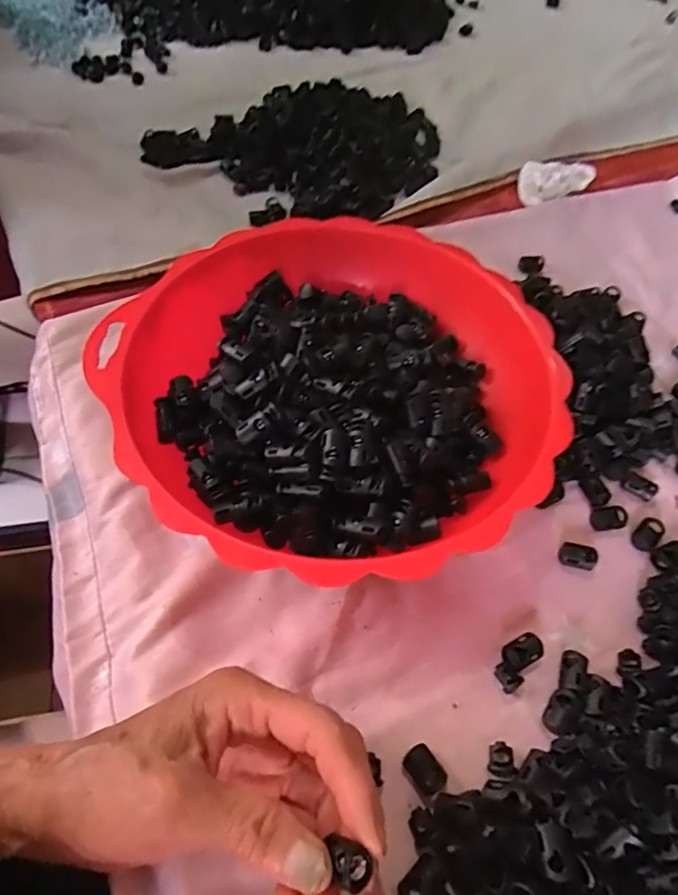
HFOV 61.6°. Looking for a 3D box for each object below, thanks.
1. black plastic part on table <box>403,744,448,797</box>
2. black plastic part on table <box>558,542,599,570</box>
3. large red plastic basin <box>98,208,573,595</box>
[{"bbox_3d":[0.040,0.147,0.260,0.014,0.007,0.020,-30,63,-21],"label":"black plastic part on table"},{"bbox_3d":[0.138,0.062,0.326,0.020,0.007,0.013,11,56,4],"label":"black plastic part on table"},{"bbox_3d":[0.002,-0.030,0.338,0.241,0.067,0.234,2,56,-2],"label":"large red plastic basin"}]

